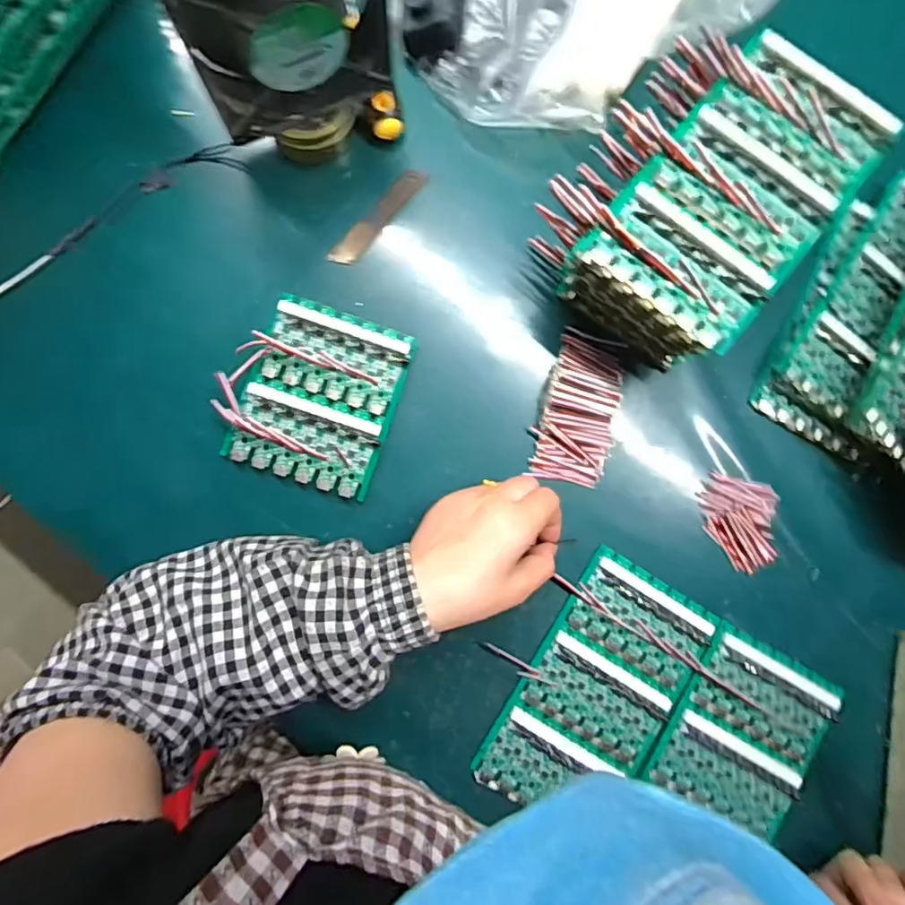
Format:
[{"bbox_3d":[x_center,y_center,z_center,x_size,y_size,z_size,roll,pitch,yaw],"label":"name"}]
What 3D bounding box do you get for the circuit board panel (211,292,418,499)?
[{"bbox_3d":[-0.097,-0.042,0.385,0.112,0.016,0.126,19,87,-2],"label":"circuit board panel"}]

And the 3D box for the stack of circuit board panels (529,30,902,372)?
[{"bbox_3d":[0.155,-0.168,0.362,0.146,0.090,0.180,39,87,-2],"label":"stack of circuit board panels"}]

